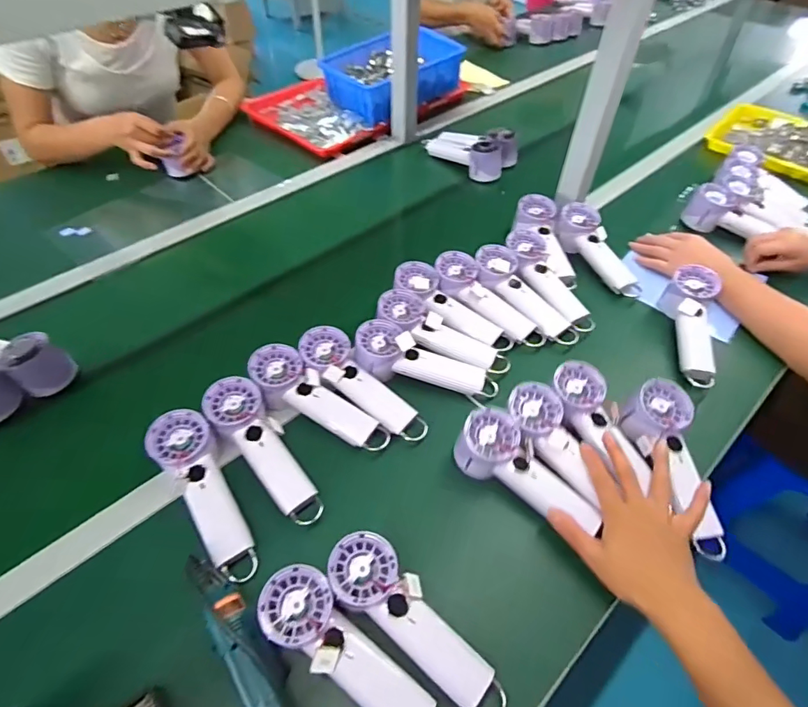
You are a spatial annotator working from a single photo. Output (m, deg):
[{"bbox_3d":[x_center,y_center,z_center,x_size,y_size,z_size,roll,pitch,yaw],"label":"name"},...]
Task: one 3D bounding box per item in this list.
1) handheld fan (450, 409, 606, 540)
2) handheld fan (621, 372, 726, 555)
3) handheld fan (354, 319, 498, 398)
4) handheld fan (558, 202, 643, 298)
[{"bbox_3d":[0.138,0.134,0.536,0.166,0.048,0.067,35,58,13],"label":"handheld fan"},{"bbox_3d":[0.311,0.127,0.543,0.067,0.039,0.196,-8,68,-6],"label":"handheld fan"},{"bbox_3d":[0.024,0.009,0.632,0.190,0.047,0.074,19,52,-2],"label":"handheld fan"},{"bbox_3d":[0.327,-0.170,0.791,0.074,0.045,0.191,-20,67,-16],"label":"handheld fan"}]

